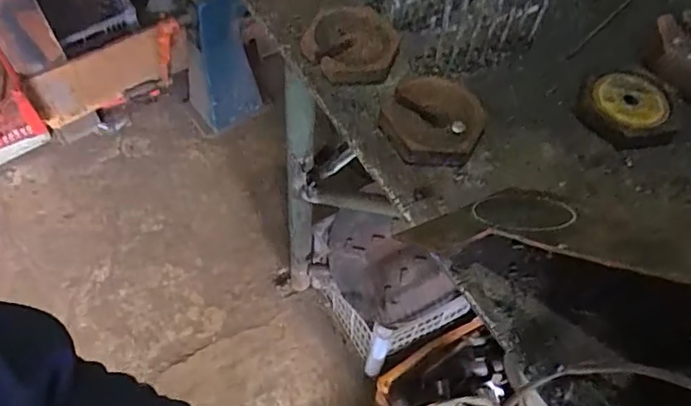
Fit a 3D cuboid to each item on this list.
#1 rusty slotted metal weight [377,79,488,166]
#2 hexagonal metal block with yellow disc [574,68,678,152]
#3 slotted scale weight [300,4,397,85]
[{"bbox_3d":[0.089,-0.083,0.574,0.102,0.036,0.099,13,58,7],"label":"rusty slotted metal weight"},{"bbox_3d":[0.306,-0.102,0.602,0.096,0.029,0.088,-1,57,-3],"label":"hexagonal metal block with yellow disc"},{"bbox_3d":[0.008,-0.174,0.622,0.097,0.031,0.103,1,57,-1],"label":"slotted scale weight"}]

